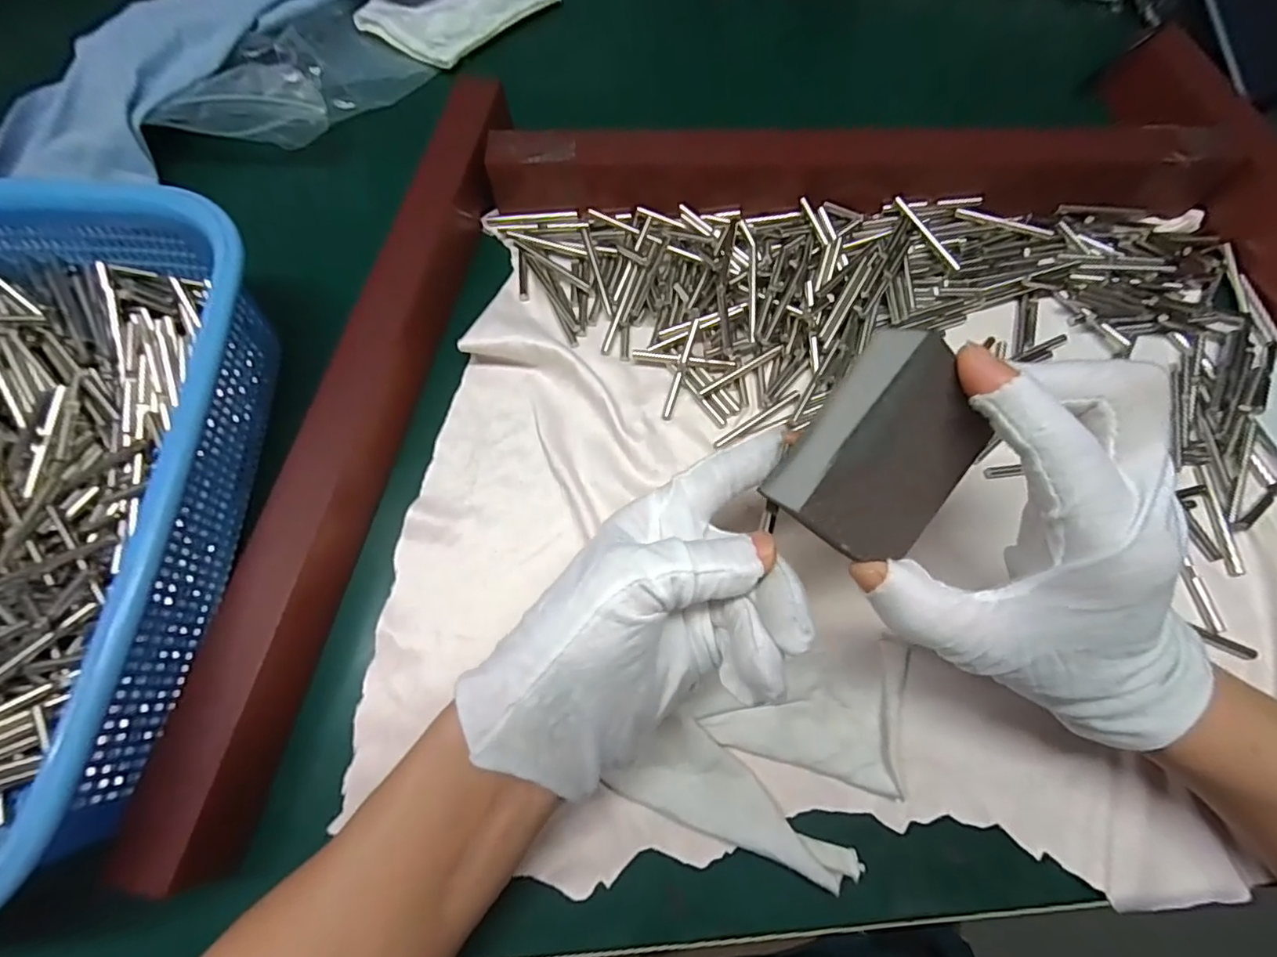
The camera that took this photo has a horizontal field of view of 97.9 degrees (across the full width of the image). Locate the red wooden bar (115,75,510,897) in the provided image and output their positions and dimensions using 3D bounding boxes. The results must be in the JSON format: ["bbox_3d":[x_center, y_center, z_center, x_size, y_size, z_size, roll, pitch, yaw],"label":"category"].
[{"bbox_3d":[-0.130,-0.037,0.264,0.025,0.043,0.384,11,72,4],"label":"red wooden bar"}]

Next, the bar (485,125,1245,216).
[{"bbox_3d":[0.118,-0.173,0.312,0.390,0.033,0.035,-1,71,0],"label":"bar"}]

